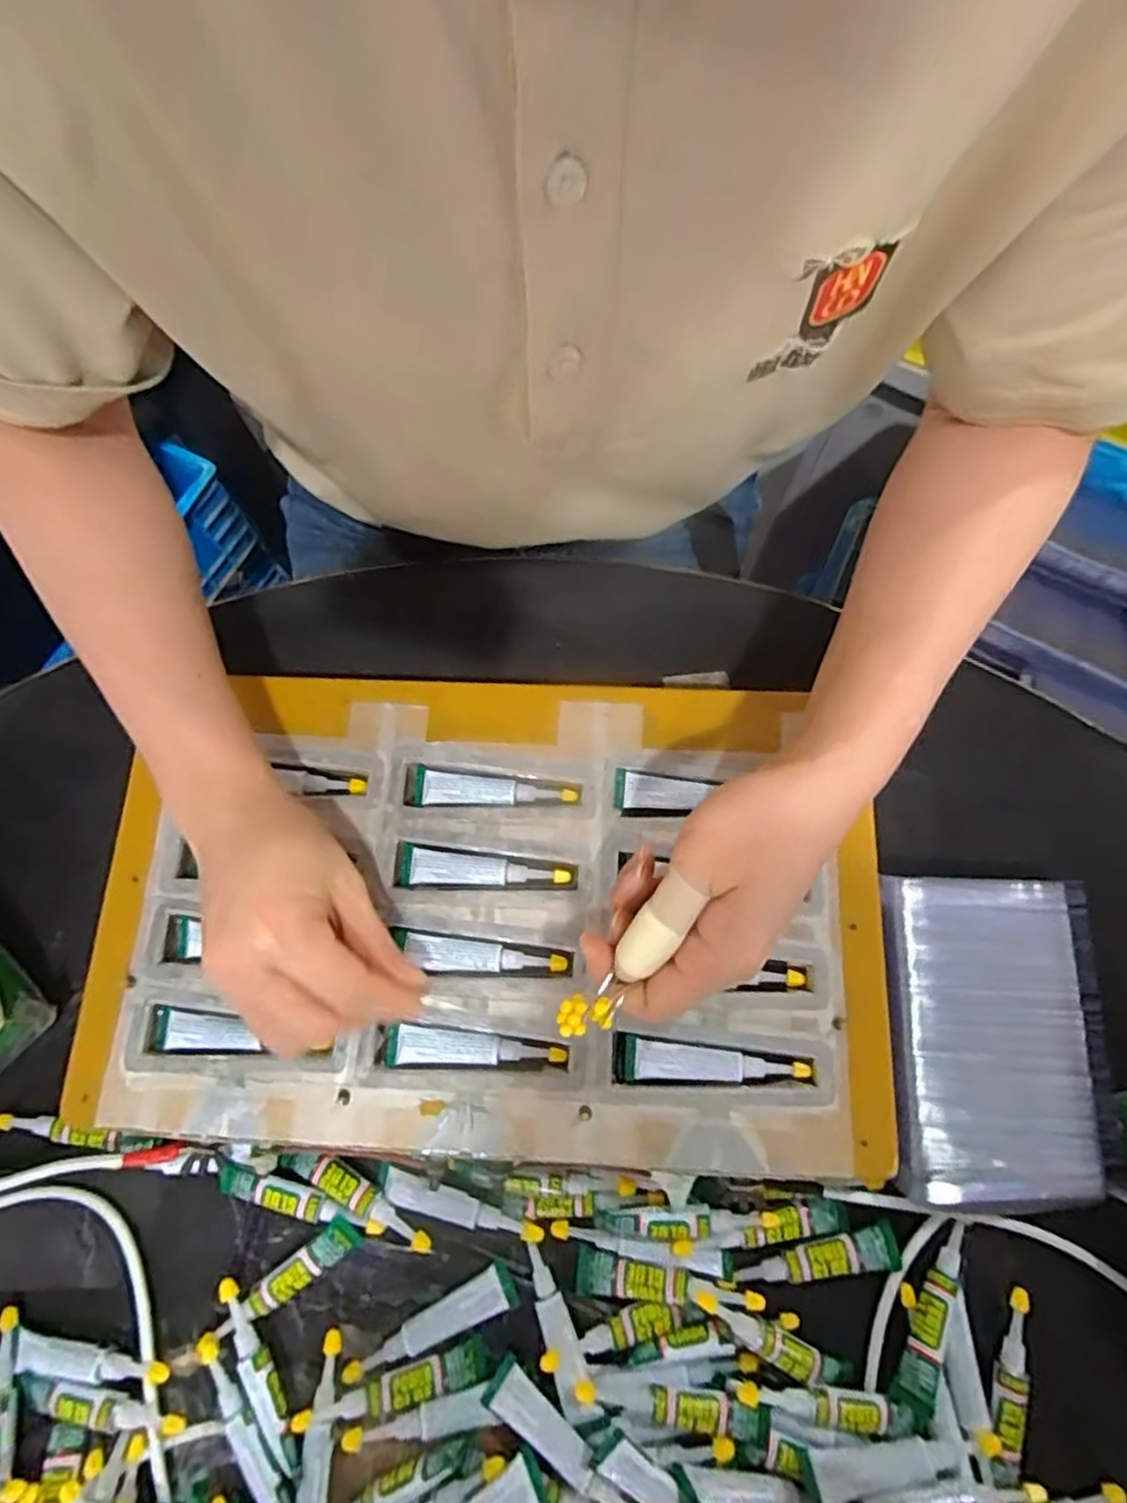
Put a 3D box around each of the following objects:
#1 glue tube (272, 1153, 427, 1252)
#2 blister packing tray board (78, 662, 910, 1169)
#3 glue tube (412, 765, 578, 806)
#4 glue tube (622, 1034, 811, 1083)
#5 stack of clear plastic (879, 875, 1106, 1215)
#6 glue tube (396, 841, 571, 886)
[{"bbox_3d":[-0.101,0.214,0.336,0.083,0.005,0.014,26,77,9],"label":"glue tube"},{"bbox_3d":[-0.039,0.074,0.342,0.372,0.012,0.225,2,74,3],"label":"blister packing tray board"},{"bbox_3d":[-0.037,0.022,0.359,0.084,0.006,0.019,7,75,4],"label":"glue tube"},{"bbox_3d":[0.070,0.147,0.321,0.083,0.007,0.018,7,75,4],"label":"glue tube"},{"bbox_3d":[0.201,0.134,0.331,0.101,0.028,0.144,1,74,3],"label":"stack of clear plastic"},{"bbox_3d":[-0.041,0.059,0.349,0.085,0.006,0.018,3,74,3],"label":"glue tube"}]

